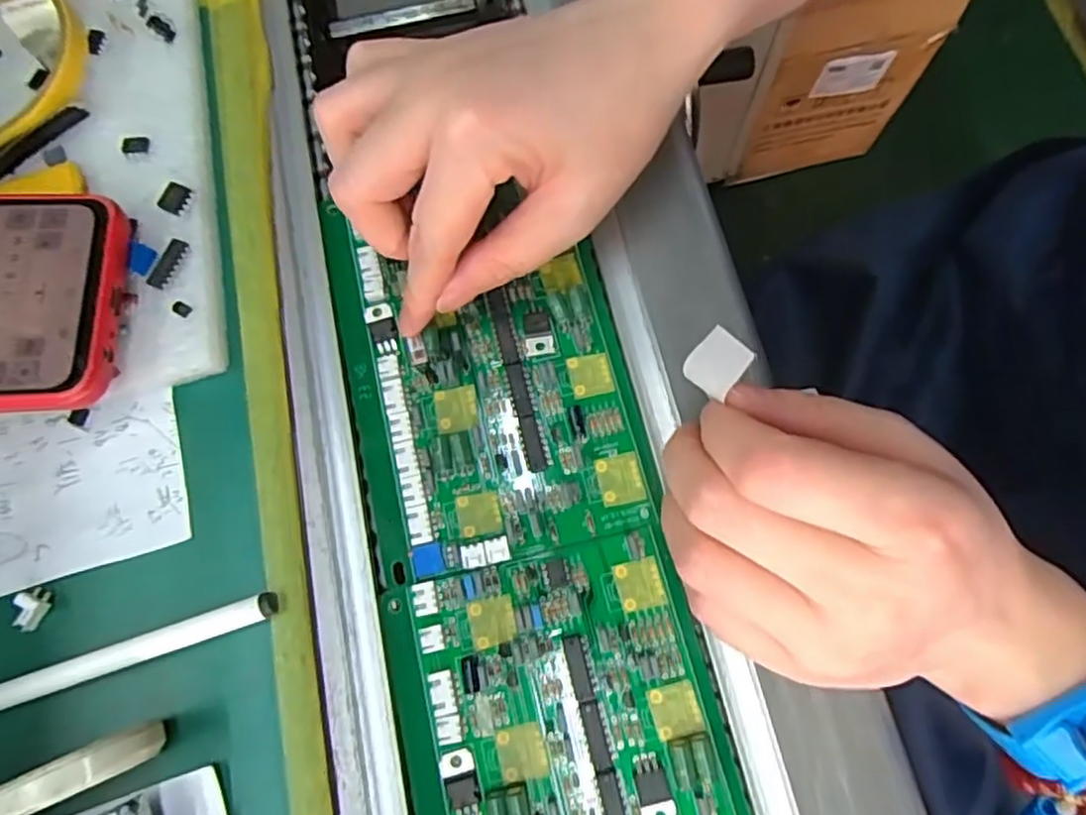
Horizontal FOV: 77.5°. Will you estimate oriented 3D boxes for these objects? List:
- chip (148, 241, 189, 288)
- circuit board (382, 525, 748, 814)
[{"bbox_3d":[-0.133,-0.051,0.238,0.010,0.004,0.019,18,73,4],"label":"chip"},{"bbox_3d":[0.011,0.121,0.206,0.096,0.011,0.153,-13,74,-5],"label":"circuit board"}]

